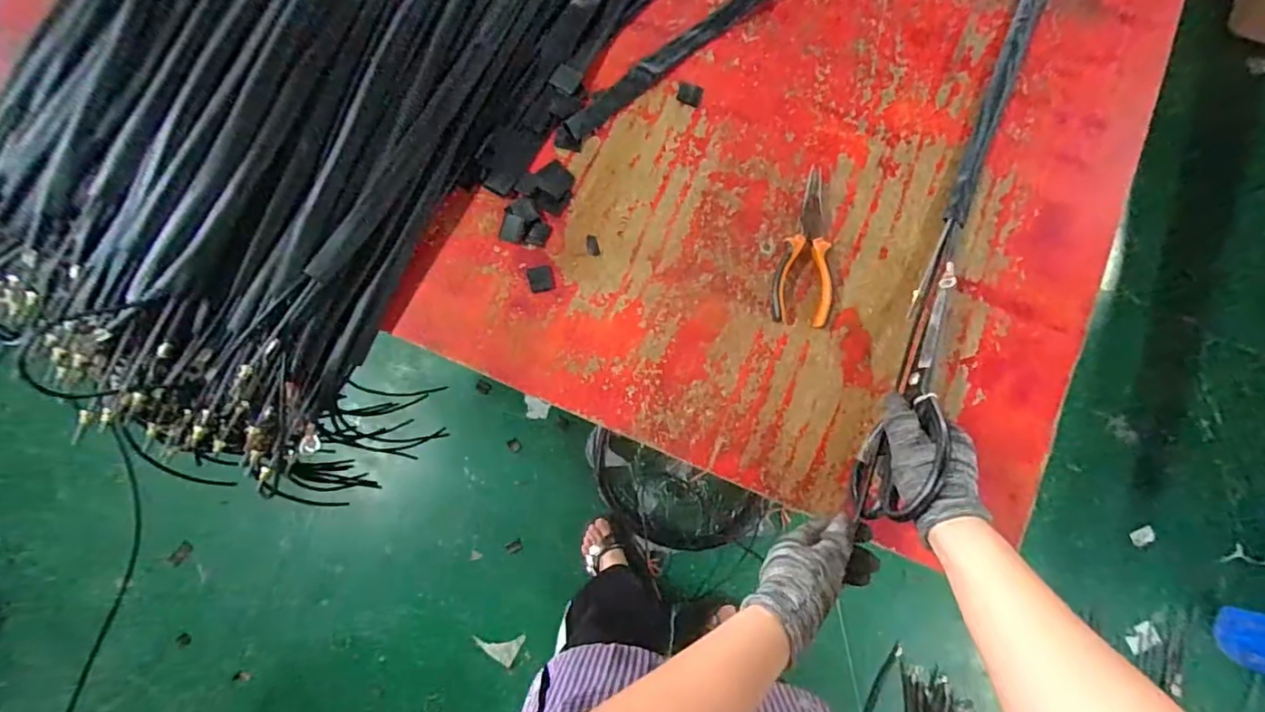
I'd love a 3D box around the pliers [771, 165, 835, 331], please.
[{"bbox_3d":[0.168,-0.110,0.551,0.056,0.023,0.161,2,79,0],"label":"pliers"}]

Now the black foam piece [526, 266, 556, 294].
[{"bbox_3d":[-0.091,-0.078,0.556,0.026,0.004,0.026,-11,80,-2],"label":"black foam piece"}]

